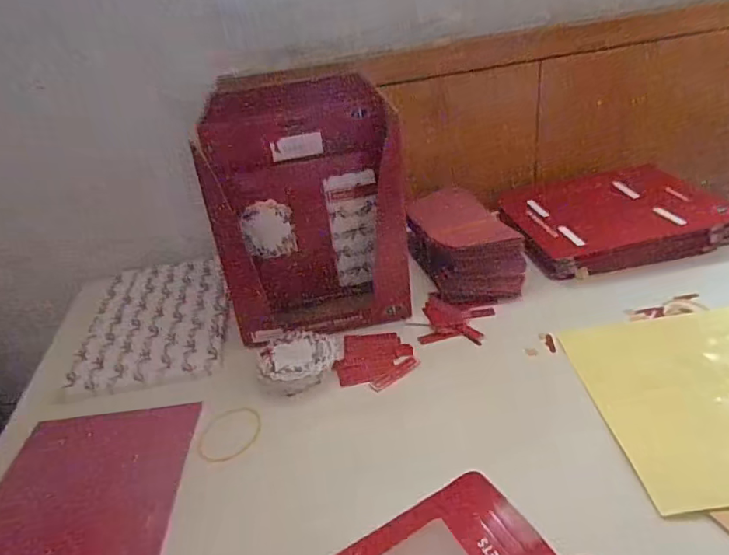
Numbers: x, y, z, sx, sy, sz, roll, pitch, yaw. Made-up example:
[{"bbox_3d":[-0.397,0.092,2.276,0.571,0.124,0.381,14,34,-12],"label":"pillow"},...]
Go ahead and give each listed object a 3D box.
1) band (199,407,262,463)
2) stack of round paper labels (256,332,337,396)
[{"bbox_3d":[-0.127,0.146,0.483,0.059,0.004,0.065,-10,32,-5],"label":"band"},{"bbox_3d":[-0.072,0.088,0.545,0.082,0.025,0.083,-16,33,-14],"label":"stack of round paper labels"}]

